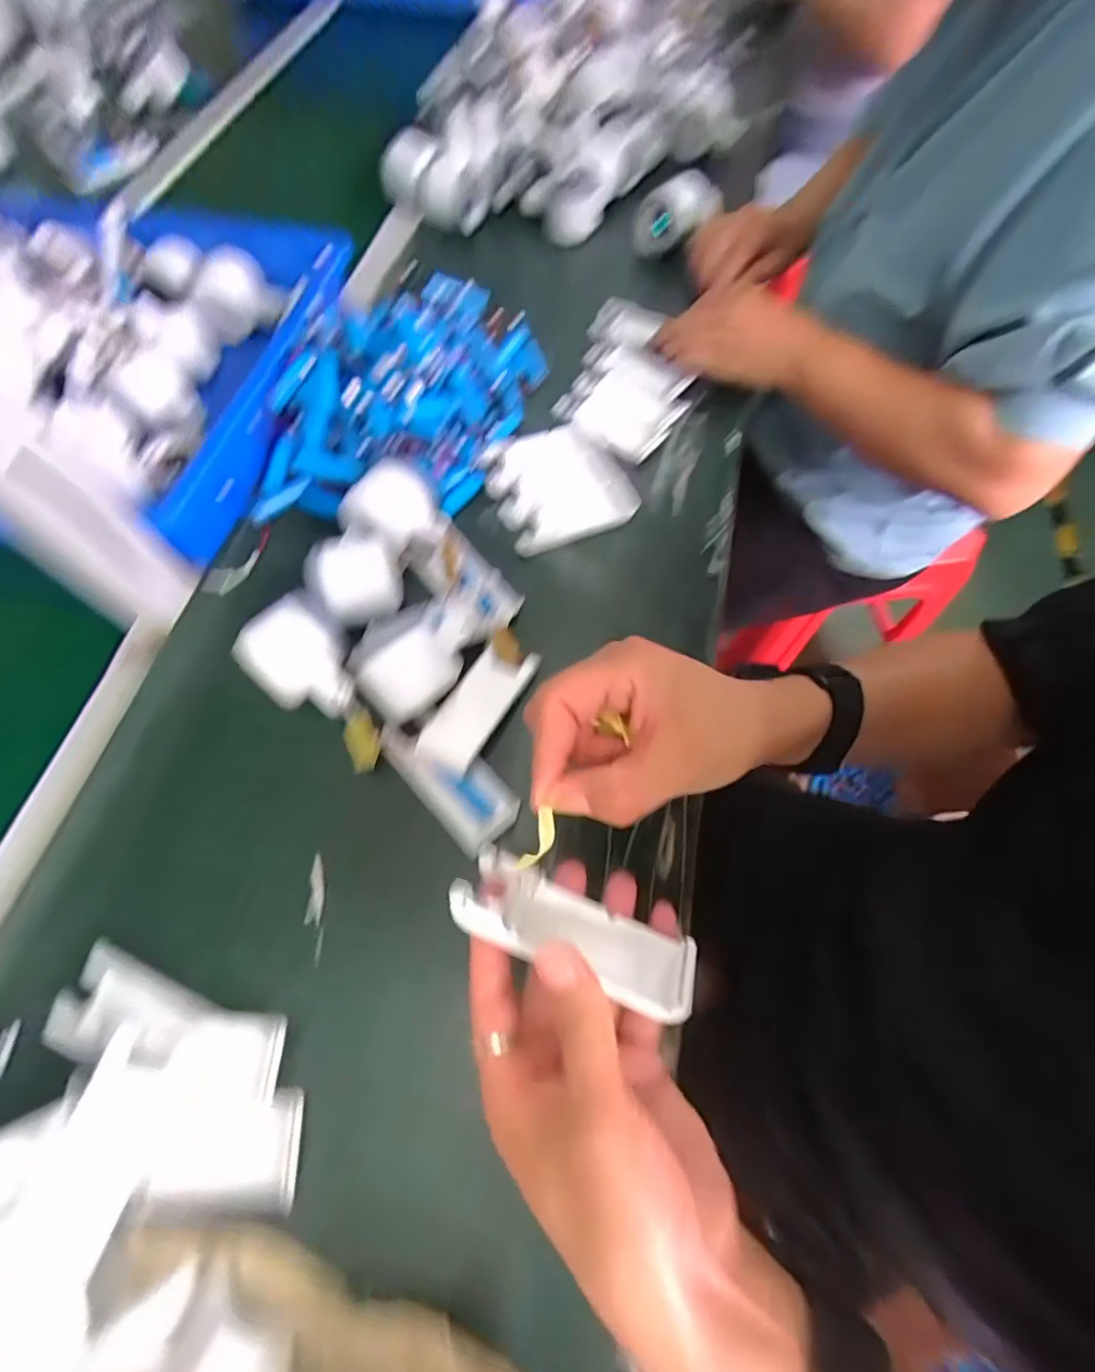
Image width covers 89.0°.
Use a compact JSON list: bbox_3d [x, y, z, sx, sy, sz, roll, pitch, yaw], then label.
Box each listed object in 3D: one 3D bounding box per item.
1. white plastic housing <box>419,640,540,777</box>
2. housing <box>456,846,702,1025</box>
[{"bbox_3d":[-0.048,0.012,0.392,0.039,0.012,0.101,29,67,13],"label":"white plastic housing"},{"bbox_3d":[0.011,0.104,0.240,0.104,0.027,0.035,21,66,11],"label":"housing"}]

